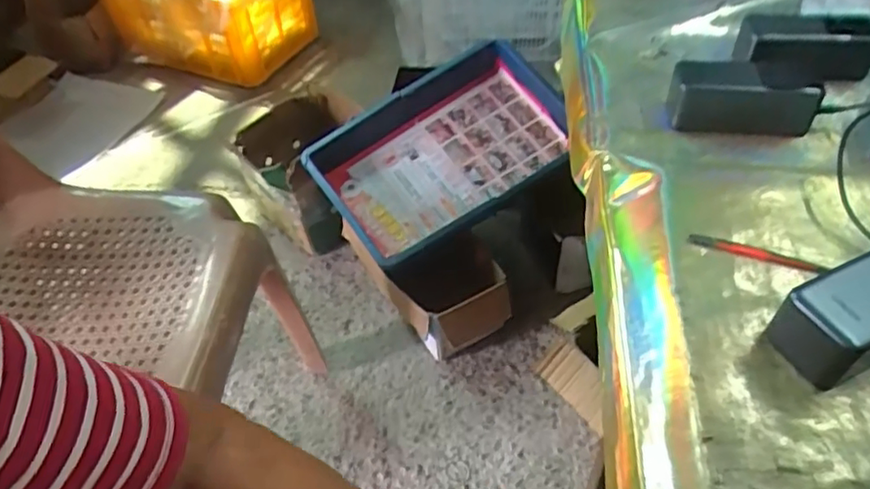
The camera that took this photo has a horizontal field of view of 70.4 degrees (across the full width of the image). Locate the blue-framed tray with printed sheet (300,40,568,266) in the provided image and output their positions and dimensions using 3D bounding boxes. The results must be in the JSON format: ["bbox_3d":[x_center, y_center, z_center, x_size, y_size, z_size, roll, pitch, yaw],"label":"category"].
[{"bbox_3d":[0.019,-0.157,1.084,0.445,0.121,0.281,-26,73,-3],"label":"blue-framed tray with printed sheet"}]

